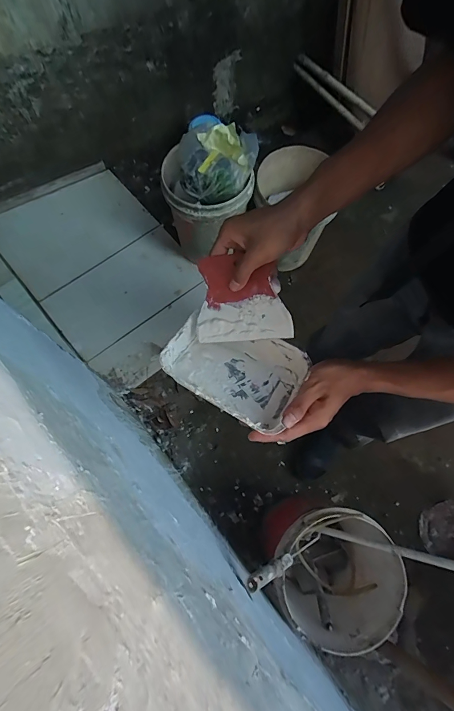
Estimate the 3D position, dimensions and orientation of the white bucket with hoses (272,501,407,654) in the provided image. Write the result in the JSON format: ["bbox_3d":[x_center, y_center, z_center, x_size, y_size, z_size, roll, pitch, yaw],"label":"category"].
[{"bbox_3d":[0.303,0.575,1.004,0.289,0.366,0.309,0,72,-1],"label":"white bucket with hoses"}]

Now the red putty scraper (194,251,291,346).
[{"bbox_3d":[0.017,-0.071,0.436,0.117,0.006,0.106,-3,102,17],"label":"red putty scraper"}]

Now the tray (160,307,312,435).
[{"bbox_3d":[0.009,0.013,0.453,0.165,0.058,0.118,31,74,8],"label":"tray"}]

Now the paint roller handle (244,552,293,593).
[{"bbox_3d":[0.094,0.448,0.740,0.031,0.165,0.034,-17,70,30],"label":"paint roller handle"}]

